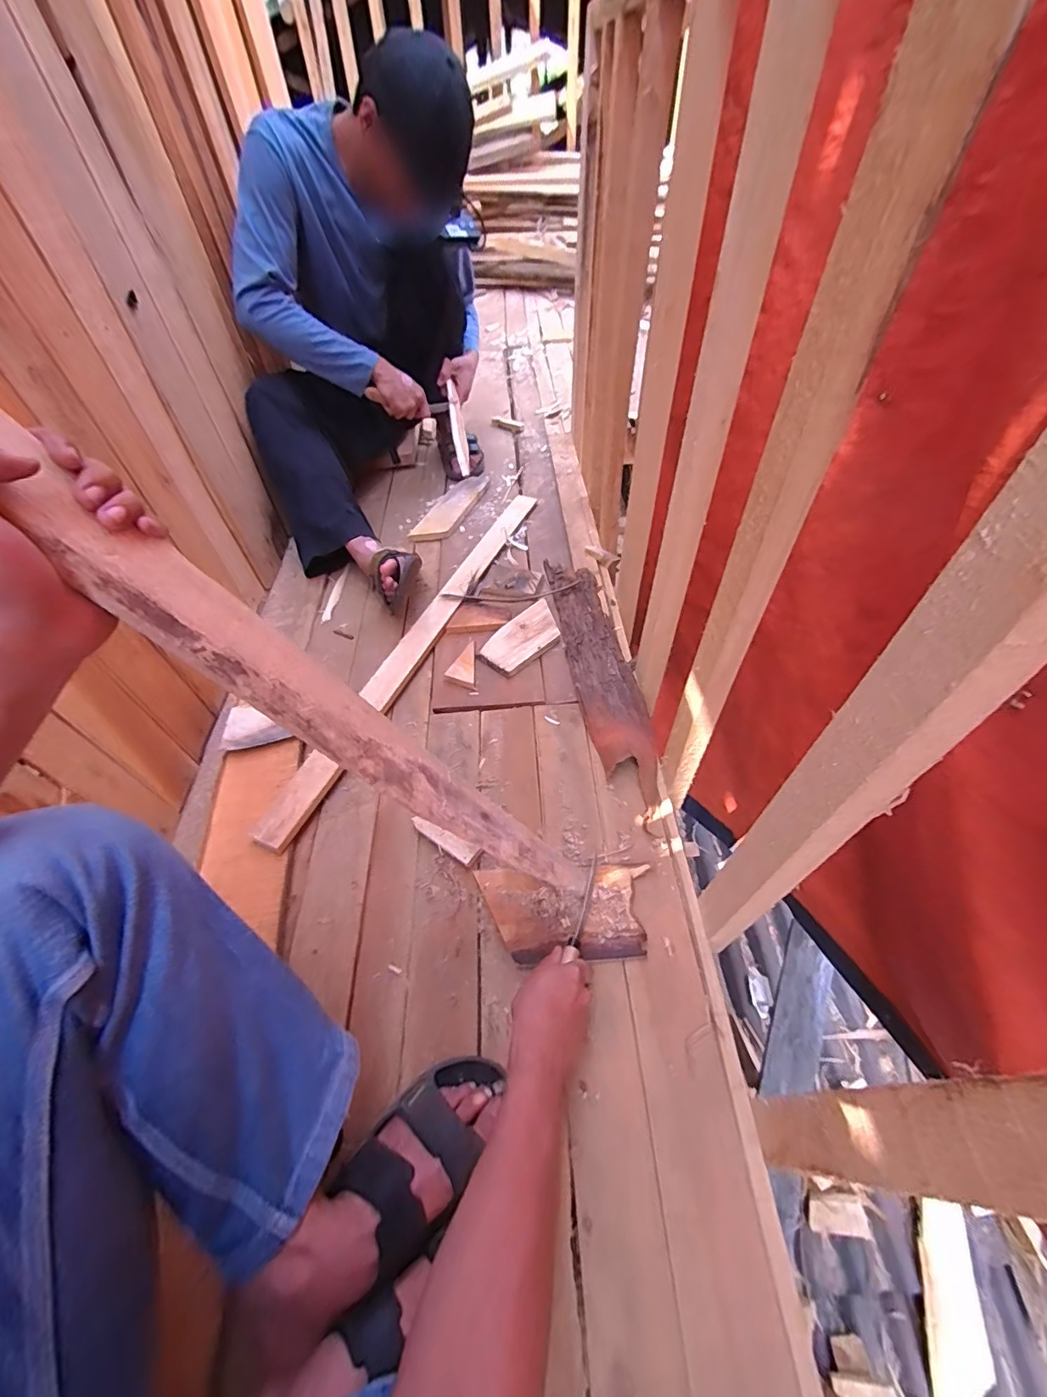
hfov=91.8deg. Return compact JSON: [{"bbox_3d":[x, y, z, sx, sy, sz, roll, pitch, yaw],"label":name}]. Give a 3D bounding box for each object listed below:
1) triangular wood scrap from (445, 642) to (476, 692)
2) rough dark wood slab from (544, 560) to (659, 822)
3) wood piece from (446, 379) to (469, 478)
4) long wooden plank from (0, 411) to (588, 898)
[{"bbox_3d":[-0.112,-0.061,0.912,0.050,0.011,0.099,-3,52,1],"label":"triangular wood scrap"},{"bbox_3d":[0.132,-0.066,0.899,0.102,0.042,0.579,-8,53,-4],"label":"rough dark wood slab"},{"bbox_3d":[-0.152,-0.633,1.176,0.030,0.035,0.262,-8,75,-3],"label":"wood piece"},{"bbox_3d":[-0.159,-0.005,0.376,0.018,0.775,0.062,-15,46,31],"label":"long wooden plank"}]

